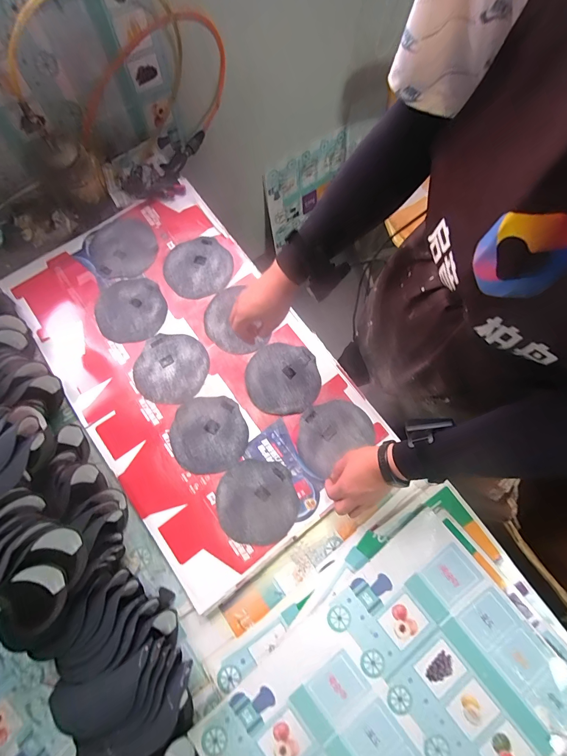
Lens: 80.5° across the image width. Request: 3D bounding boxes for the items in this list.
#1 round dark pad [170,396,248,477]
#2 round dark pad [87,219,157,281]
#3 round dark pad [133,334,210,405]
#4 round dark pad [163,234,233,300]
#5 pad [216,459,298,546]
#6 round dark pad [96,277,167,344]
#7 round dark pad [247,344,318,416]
[{"bbox_3d":[-0.143,0.109,0.640,0.141,0.007,0.141,-4,77,1],"label":"round dark pad"},{"bbox_3d":[-0.359,-0.293,0.747,0.141,0.007,0.146,0,77,2],"label":"round dark pad"},{"bbox_3d":[-0.225,-0.019,0.673,0.139,0.007,0.143,0,77,2],"label":"round dark pad"},{"bbox_3d":[-0.187,-0.242,0.732,0.141,0.012,0.143,0,77,2],"label":"round dark pad"},{"bbox_3d":[-0.049,0.225,0.613,0.139,0.008,0.140,-4,77,1],"label":"pad"},{"bbox_3d":[-0.321,-0.144,0.707,0.139,0.011,0.143,0,77,2],"label":"round dark pad"},{"bbox_3d":[-0.002,0.001,0.667,0.139,0.006,0.141,0,77,2],"label":"round dark pad"}]

